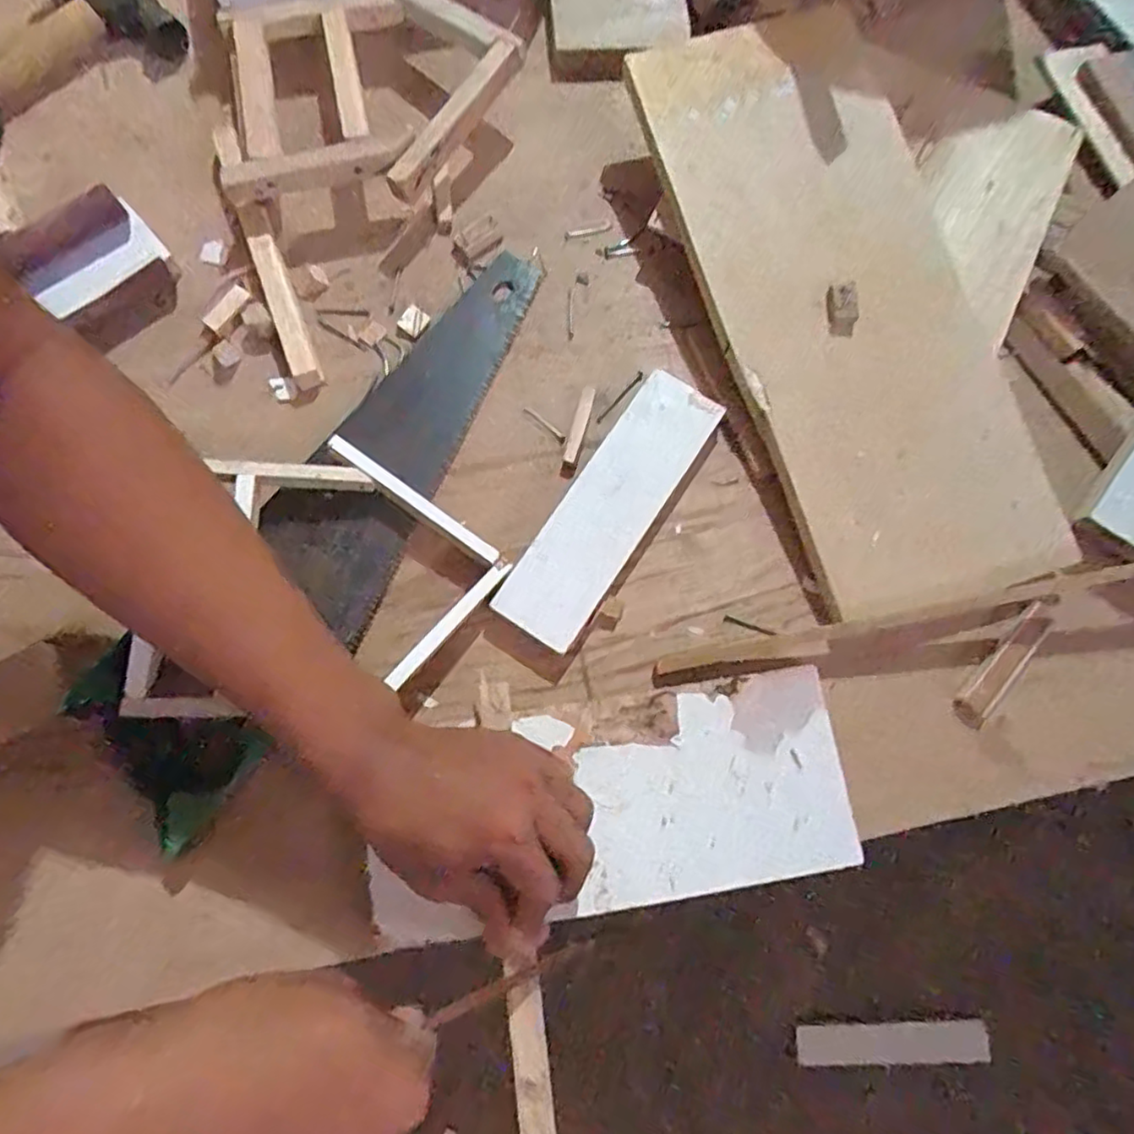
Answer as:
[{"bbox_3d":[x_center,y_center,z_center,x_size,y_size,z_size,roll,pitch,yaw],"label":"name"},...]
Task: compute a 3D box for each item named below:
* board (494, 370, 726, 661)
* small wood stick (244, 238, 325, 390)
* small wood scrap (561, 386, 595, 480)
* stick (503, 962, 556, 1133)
[{"bbox_3d":[0.028,-0.041,0.457,0.059,0.025,0.202,33,76,8],"label":"board"},{"bbox_3d":[-0.202,-0.184,0.487,0.018,0.021,0.118,-21,76,-7],"label":"small wood stick"},{"bbox_3d":[0.007,-0.095,0.477,0.012,0.008,0.067,15,74,3],"label":"small wood scrap"},{"bbox_3d":[-0.017,0.285,0.354,0.019,0.010,0.133,-7,79,-3],"label":"stick"}]

